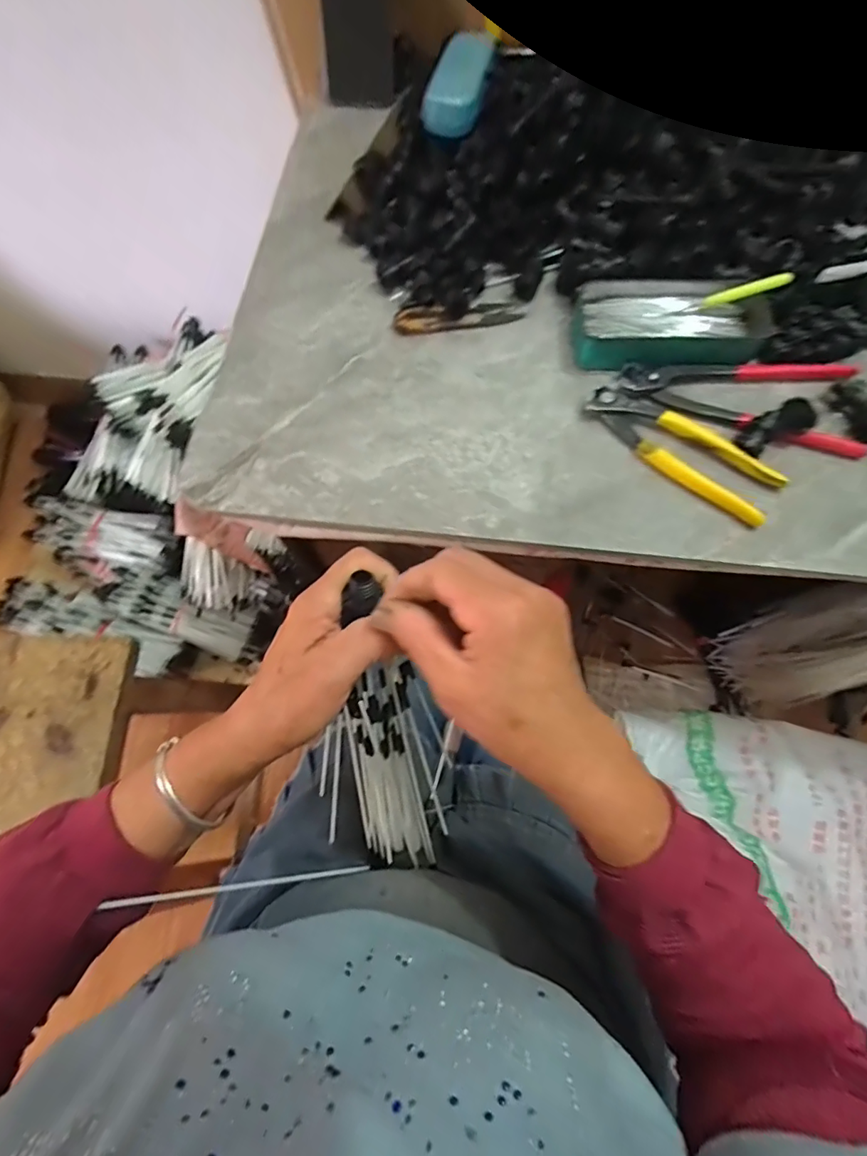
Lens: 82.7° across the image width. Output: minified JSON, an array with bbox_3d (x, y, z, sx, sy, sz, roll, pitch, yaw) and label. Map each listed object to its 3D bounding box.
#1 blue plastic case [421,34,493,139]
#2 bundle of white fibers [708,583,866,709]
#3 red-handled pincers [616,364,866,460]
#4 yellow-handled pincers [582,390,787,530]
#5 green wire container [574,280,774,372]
[{"bbox_3d":[0.028,-0.463,0.460,0.042,0.032,0.124,15,69,8],"label":"blue plastic case"},{"bbox_3d":[0.633,0.120,0.845,0.053,0.451,0.168,-9,68,-2],"label":"bundle of white fibers"},{"bbox_3d":[0.254,-0.150,0.410,0.194,0.020,0.074,9,69,5],"label":"red-handled pincers"},{"bbox_3d":[0.197,-0.104,0.394,0.158,0.020,0.054,35,73,14],"label":"yellow-handled pincers"},{"bbox_3d":[0.201,-0.214,0.418,0.156,0.028,0.069,3,68,3],"label":"green wire container"}]

